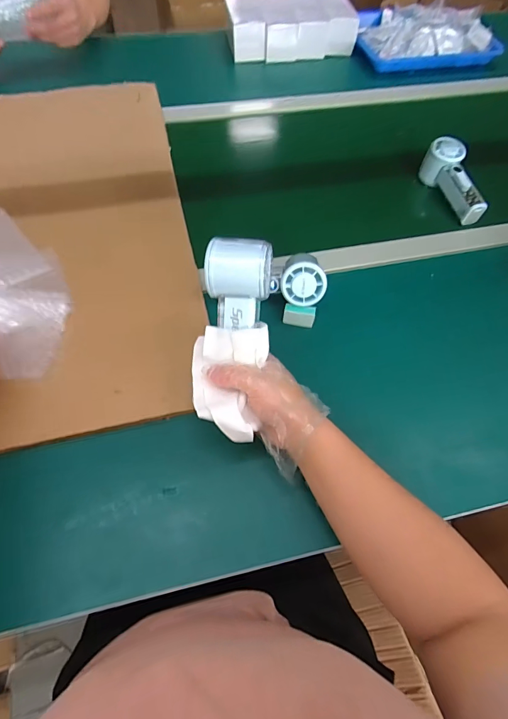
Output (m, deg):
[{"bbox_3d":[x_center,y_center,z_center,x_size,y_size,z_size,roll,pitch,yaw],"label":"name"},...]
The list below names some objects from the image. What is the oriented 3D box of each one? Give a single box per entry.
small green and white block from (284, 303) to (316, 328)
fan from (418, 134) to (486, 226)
[{"bbox_3d":[0.060,-0.058,0.507,0.040,0.025,0.015,10,60,3],"label":"small green and white block"},{"bbox_3d":[0.335,-0.297,0.632,0.051,0.062,0.152,-8,61,-7],"label":"fan"}]

